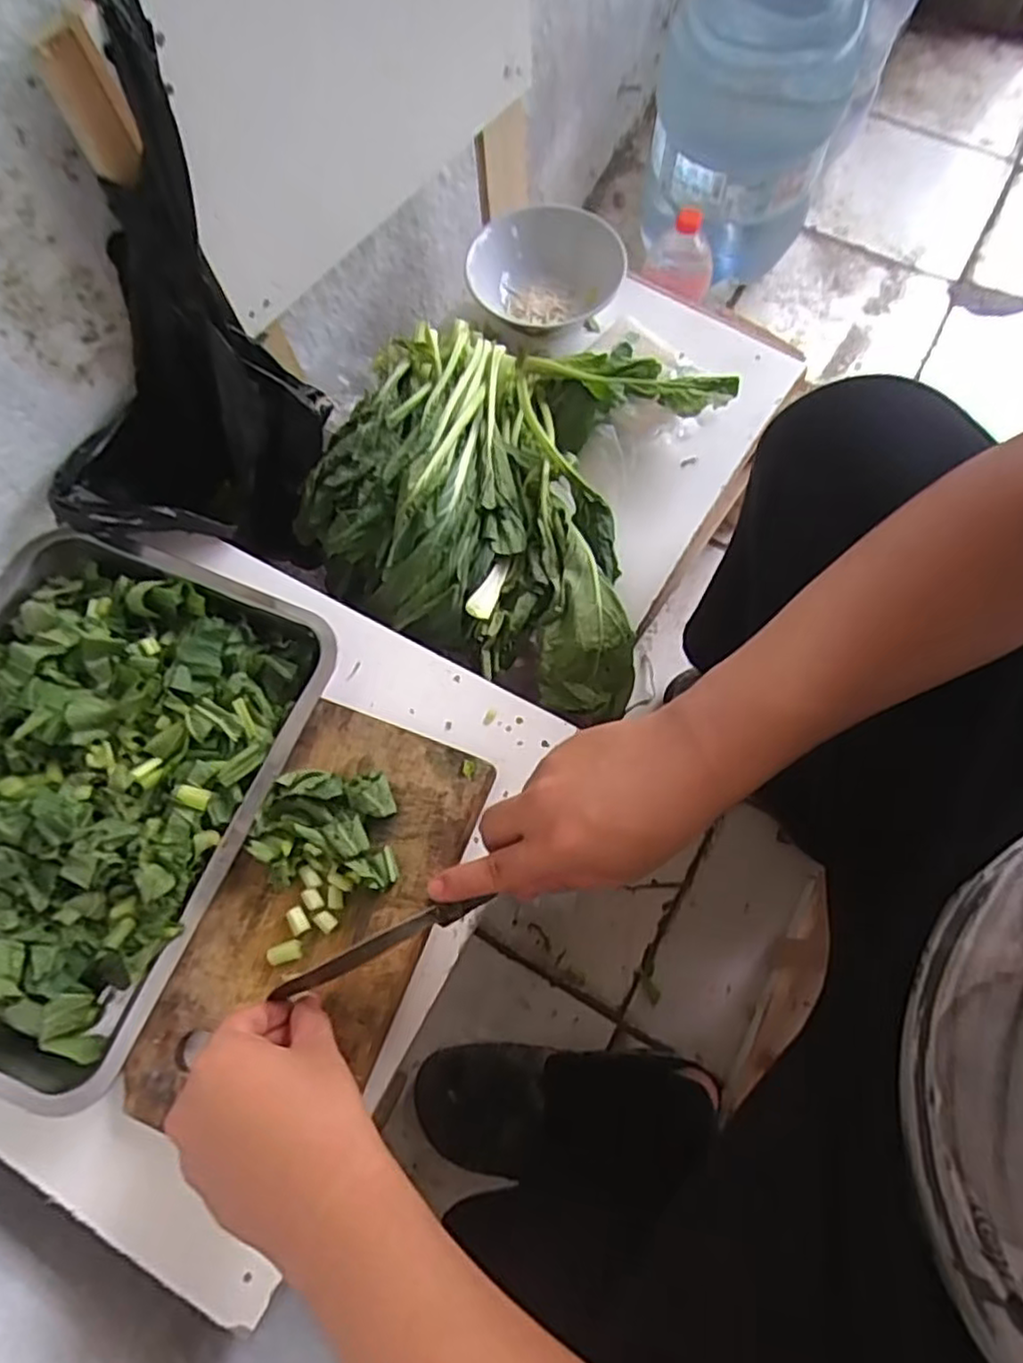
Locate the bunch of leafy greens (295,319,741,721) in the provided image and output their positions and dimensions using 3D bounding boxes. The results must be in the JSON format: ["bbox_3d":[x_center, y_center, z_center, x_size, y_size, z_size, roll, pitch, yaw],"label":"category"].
[{"bbox_3d":[0.001,-0.182,0.649,0.331,0.086,0.340,24,73,11],"label":"bunch of leafy greens"}]

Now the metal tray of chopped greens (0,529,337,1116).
[{"bbox_3d":[-0.309,0.065,0.484,0.270,0.056,0.346,21,73,10],"label":"metal tray of chopped greens"}]

